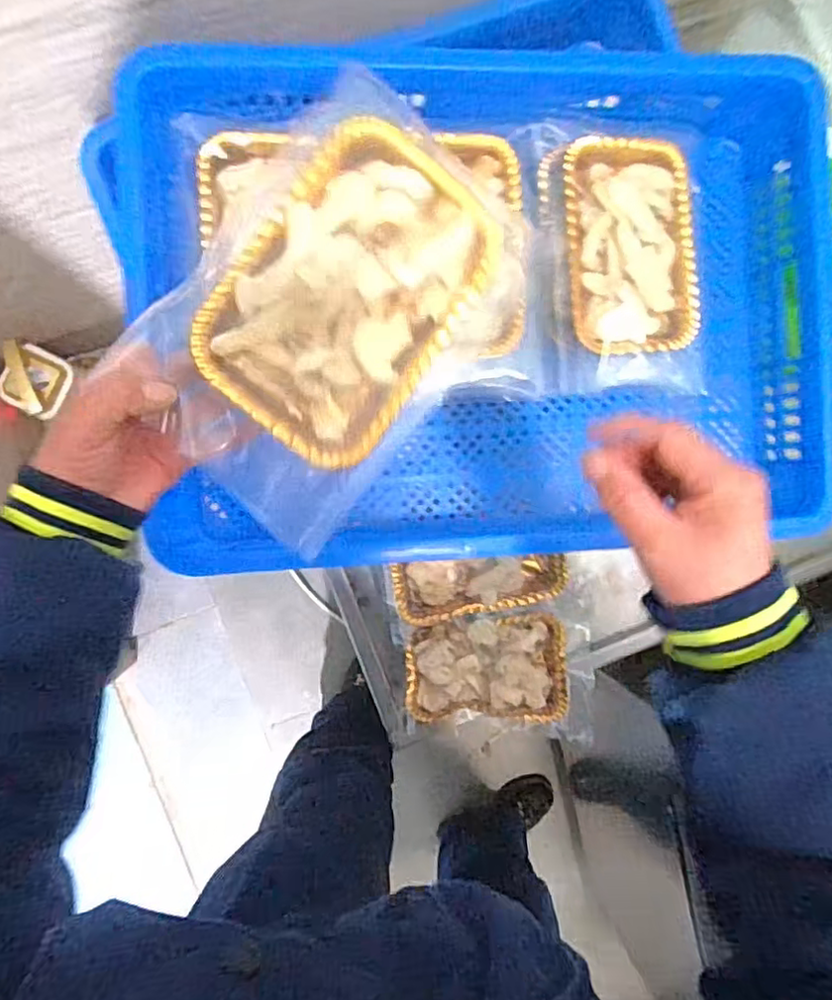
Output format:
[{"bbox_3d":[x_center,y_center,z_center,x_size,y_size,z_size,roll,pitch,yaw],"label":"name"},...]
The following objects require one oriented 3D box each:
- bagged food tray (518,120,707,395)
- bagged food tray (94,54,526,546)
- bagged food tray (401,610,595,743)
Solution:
[{"bbox_3d":[0.194,-0.225,0.573,0.161,0.054,0.247,-9,92,-6],"label":"bagged food tray"},{"bbox_3d":[-0.049,-0.110,0.368,0.146,0.035,0.241,38,81,-20],"label":"bagged food tray"},{"bbox_3d":[0.082,0.189,0.707,0.193,0.045,0.131,5,91,-7],"label":"bagged food tray"}]

